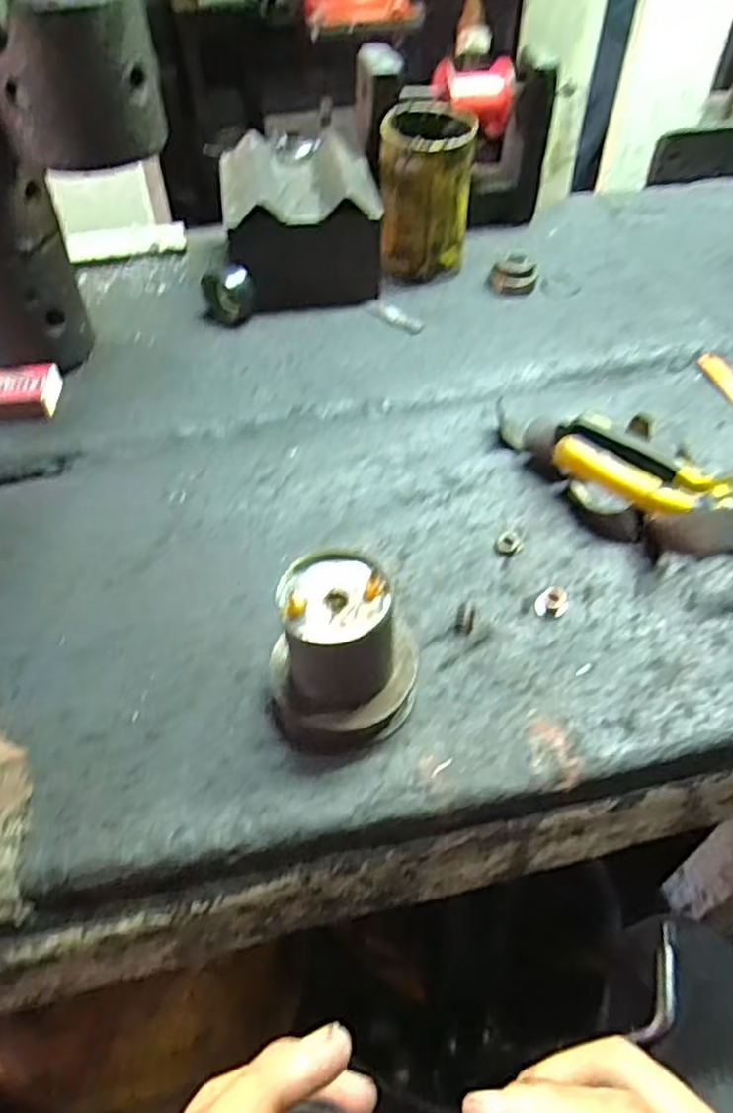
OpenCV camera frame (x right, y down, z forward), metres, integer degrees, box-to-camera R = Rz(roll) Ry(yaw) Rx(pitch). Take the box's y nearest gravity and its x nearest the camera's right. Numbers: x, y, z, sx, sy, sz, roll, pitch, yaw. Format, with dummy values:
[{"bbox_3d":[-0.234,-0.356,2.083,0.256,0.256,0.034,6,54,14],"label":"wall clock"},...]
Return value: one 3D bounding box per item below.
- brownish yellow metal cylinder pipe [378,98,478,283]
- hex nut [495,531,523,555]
[{"bbox_3d":[0.050,-0.306,0.585,0.074,0.116,0.083,0,52,3],"label":"brownish yellow metal cylinder pipe"},{"bbox_3d":[0.086,-0.008,0.415,0.015,0.005,0.016,29,58,23],"label":"hex nut"}]

